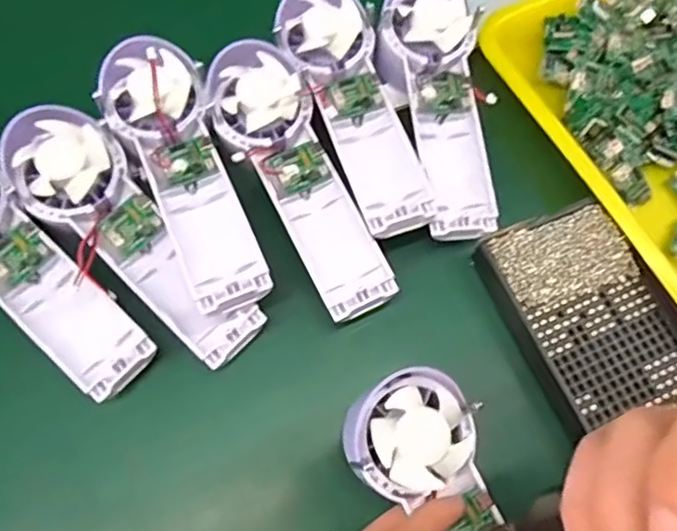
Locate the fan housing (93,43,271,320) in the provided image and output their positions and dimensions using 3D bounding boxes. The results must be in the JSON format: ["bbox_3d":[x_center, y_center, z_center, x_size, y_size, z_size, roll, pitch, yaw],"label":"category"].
[{"bbox_3d":[-0.087,-0.055,0.347,0.055,0.027,0.174,-25,72,-11],"label":"fan housing"}]

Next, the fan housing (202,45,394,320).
[{"bbox_3d":[-0.025,-0.052,0.349,0.058,0.029,0.172,-21,72,-10],"label":"fan housing"}]

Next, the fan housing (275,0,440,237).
[{"bbox_3d":[0.013,-0.099,0.366,0.054,0.028,0.170,-20,71,-10],"label":"fan housing"}]

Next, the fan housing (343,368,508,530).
[{"bbox_3d":[0.064,0.135,0.296,0.062,0.029,0.169,-28,87,-12],"label":"fan housing"}]

